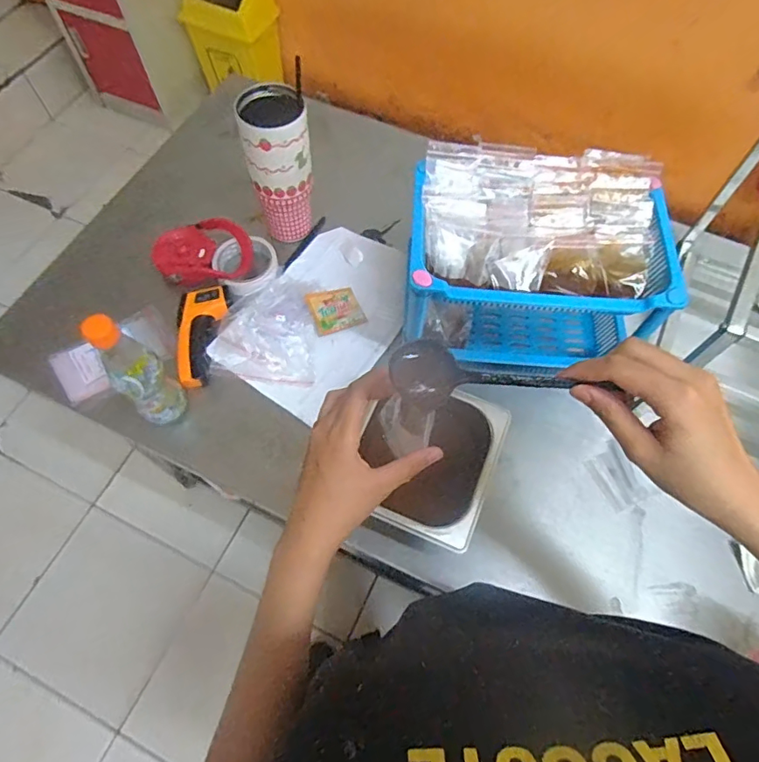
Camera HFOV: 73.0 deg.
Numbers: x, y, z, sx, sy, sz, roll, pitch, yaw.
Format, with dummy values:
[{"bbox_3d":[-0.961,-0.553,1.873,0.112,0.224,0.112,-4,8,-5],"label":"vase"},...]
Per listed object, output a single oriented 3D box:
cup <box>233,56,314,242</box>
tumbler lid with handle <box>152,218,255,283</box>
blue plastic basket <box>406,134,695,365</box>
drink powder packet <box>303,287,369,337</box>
[{"bbox_3d":[-0.140,-0.309,0.739,0.090,0.205,0.084,-12,66,-6],"label":"cup"},{"bbox_3d":[-0.271,-0.197,0.794,0.144,0.047,0.099,-15,66,-7],"label":"tumbler lid with handle"},{"bbox_3d":[0.190,-0.152,0.679,0.293,0.196,0.211,3,65,1],"label":"blue plastic basket"},{"bbox_3d":[-0.065,-0.108,0.770,0.076,0.019,0.073,-19,67,-9],"label":"drink powder packet"}]

